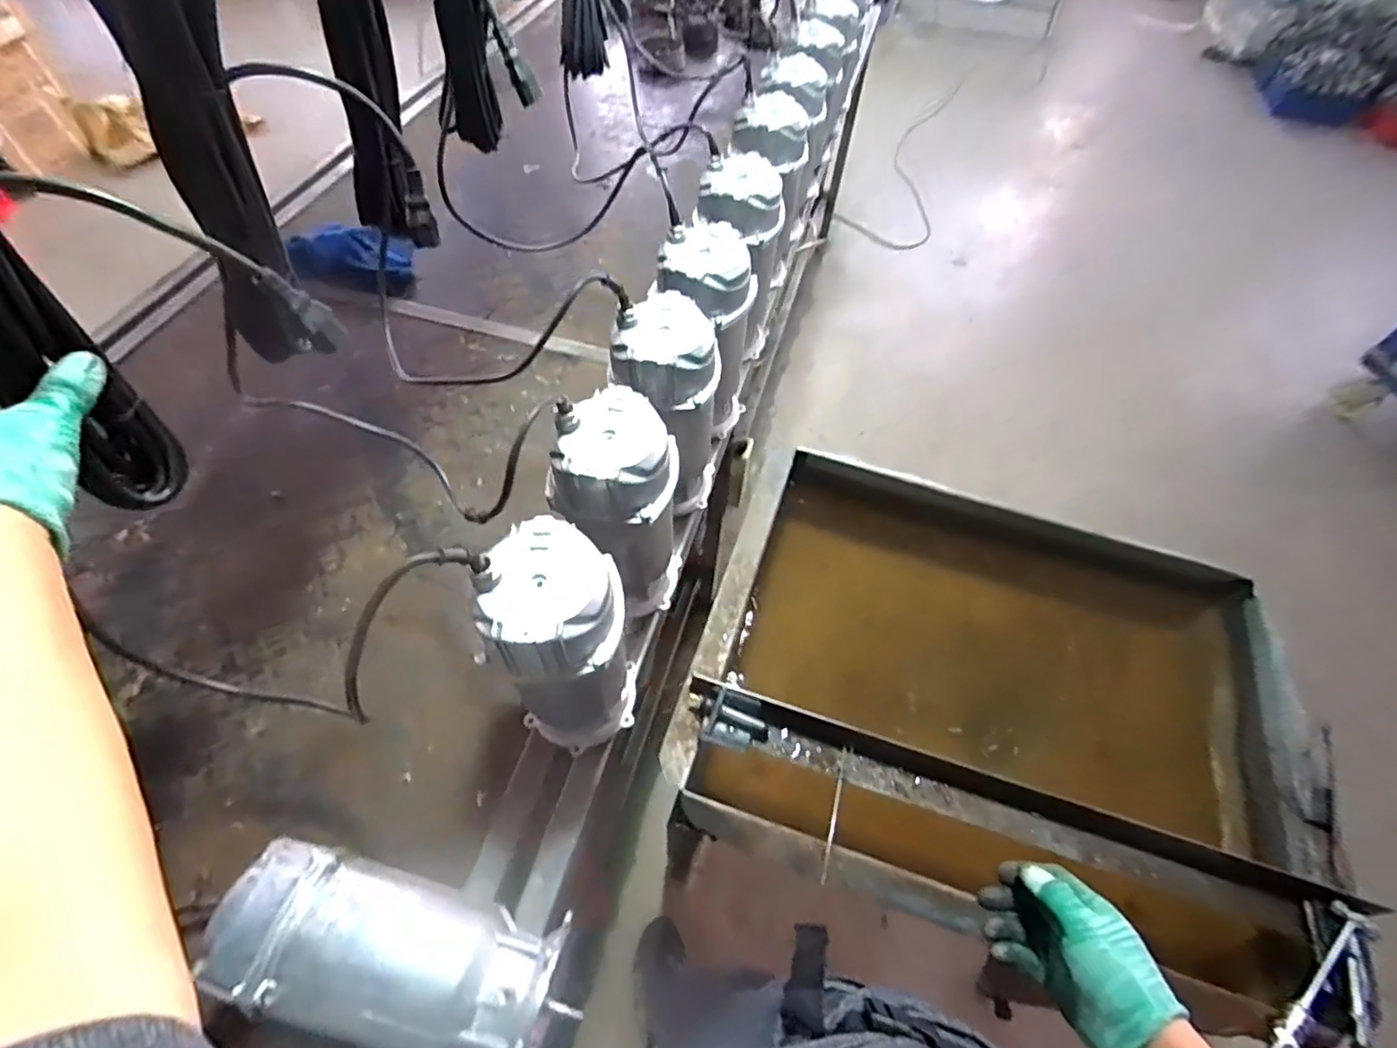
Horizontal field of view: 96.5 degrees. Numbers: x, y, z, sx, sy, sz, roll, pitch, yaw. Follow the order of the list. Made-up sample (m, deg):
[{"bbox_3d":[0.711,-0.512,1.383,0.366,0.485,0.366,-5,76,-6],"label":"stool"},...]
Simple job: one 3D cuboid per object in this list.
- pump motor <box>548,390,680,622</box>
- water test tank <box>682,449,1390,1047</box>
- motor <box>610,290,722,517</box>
[{"bbox_3d":[-0.085,-0.006,0.738,0.116,0.304,0.122,1,57,-2],"label":"pump motor"},{"bbox_3d":[0.392,0.243,0.885,0.727,0.260,0.574,17,58,9],"label":"water test tank"},{"bbox_3d":[-0.034,-0.133,0.825,0.129,0.300,0.114,-38,66,-23],"label":"motor"}]

